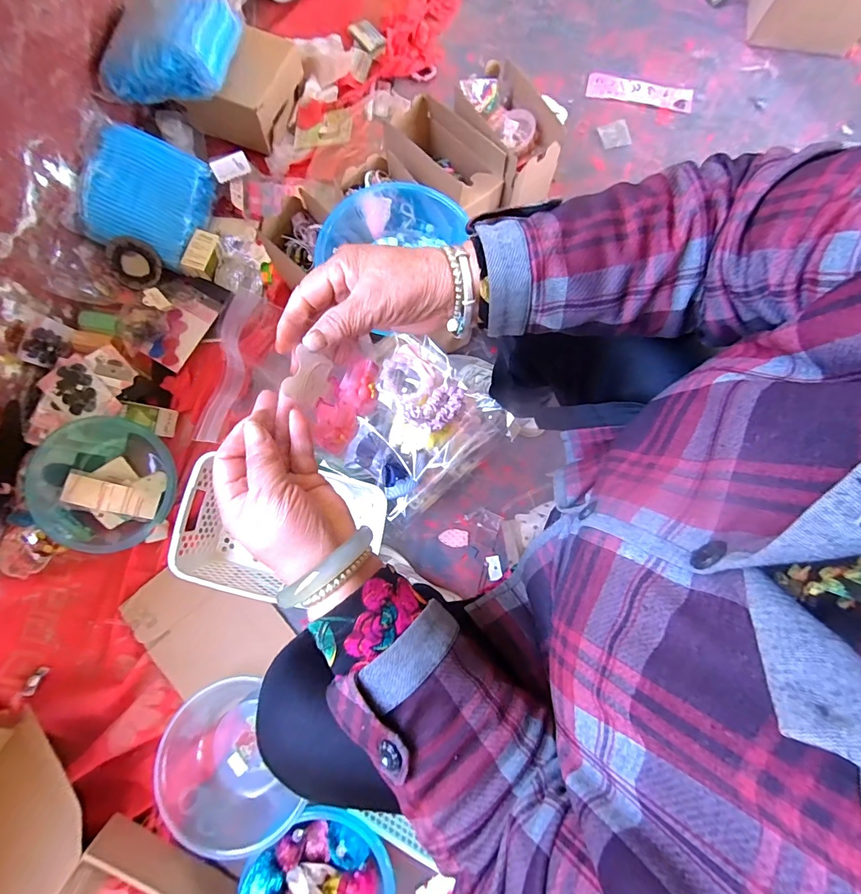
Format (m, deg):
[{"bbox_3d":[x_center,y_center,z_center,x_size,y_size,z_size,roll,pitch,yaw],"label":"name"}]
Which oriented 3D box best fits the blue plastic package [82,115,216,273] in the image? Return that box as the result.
[{"bbox_3d":[-0.547,-0.482,0.797,0.190,0.086,0.211,13,80,2],"label":"blue plastic package"}]

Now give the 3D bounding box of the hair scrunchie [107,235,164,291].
[{"bbox_3d":[-0.570,-0.352,0.796,0.097,0.028,0.090,13,121,-18],"label":"hair scrunchie"}]

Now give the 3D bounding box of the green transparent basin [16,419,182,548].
[{"bbox_3d":[-0.576,0.064,0.730,0.231,0.084,0.211,0,79,-1],"label":"green transparent basin"}]

